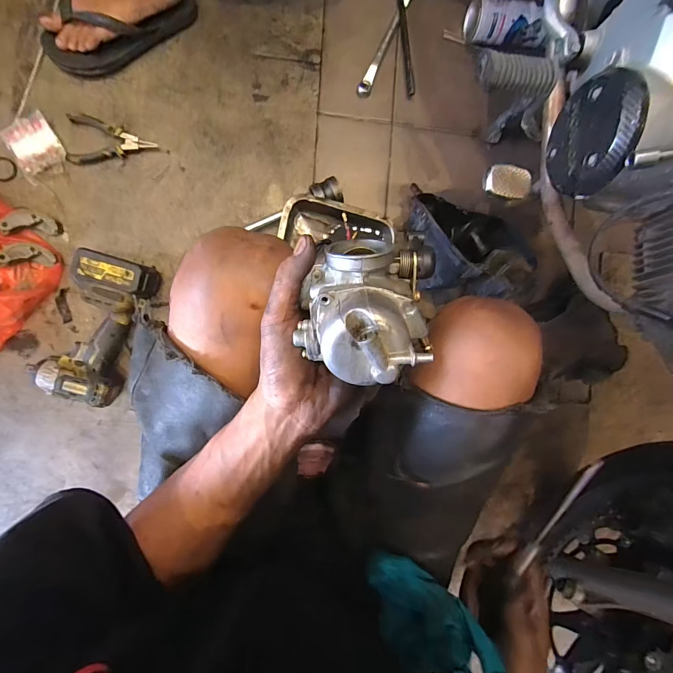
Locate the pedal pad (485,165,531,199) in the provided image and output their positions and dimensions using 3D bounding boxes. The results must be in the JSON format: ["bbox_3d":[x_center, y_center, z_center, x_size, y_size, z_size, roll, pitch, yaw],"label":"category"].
[{"bbox_3d":[0.209,-0.187,0.435,0.048,0.016,0.036,7,91,-7],"label":"pedal pad"}]

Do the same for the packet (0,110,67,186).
[{"bbox_3d":[-0.528,-0.331,0.626,0.082,0.008,0.102,-31,95,-5],"label":"packet"}]

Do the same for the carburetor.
[{"bbox_3d":[0.018,-0.018,0.218,0.072,0.056,0.085,12,91,-7],"label":"carburetor"}]

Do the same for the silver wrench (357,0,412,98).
[{"bbox_3d":[0.105,-0.591,0.697,0.023,0.009,0.265,24,89,-7],"label":"silver wrench"}]

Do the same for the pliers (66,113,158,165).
[{"bbox_3d":[-0.403,-0.351,0.641,0.144,0.016,0.085,-1,92,-7],"label":"pliers"}]

